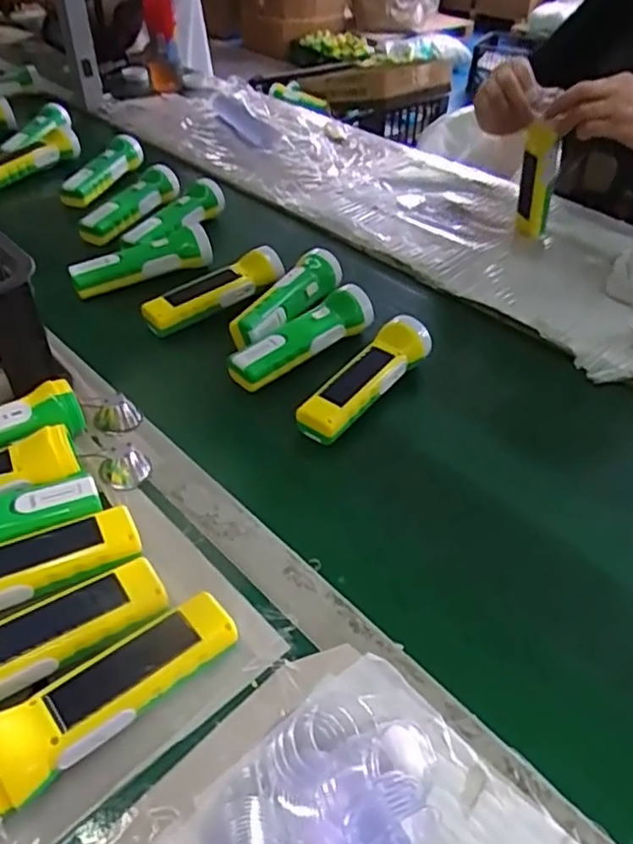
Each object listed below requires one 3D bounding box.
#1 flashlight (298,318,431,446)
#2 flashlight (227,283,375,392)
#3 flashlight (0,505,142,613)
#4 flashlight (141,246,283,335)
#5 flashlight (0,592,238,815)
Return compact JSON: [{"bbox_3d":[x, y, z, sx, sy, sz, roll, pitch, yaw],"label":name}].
[{"bbox_3d":[0.054,-0.045,0.640,0.051,0.047,0.182,26,47,23],"label":"flashlight"},{"bbox_3d":[-0.015,-0.089,0.686,0.172,0.050,0.044,-30,52,-31],"label":"flashlight"},{"bbox_3d":[-0.208,0.106,0.455,0.162,0.043,0.050,-19,47,-22],"label":"flashlight"},{"bbox_3d":[-0.114,-0.148,0.747,0.041,0.051,0.178,33,49,31],"label":"flashlight"},{"bbox_3d":[-0.125,0.166,0.395,0.159,0.042,0.045,-31,52,-31],"label":"flashlight"}]

